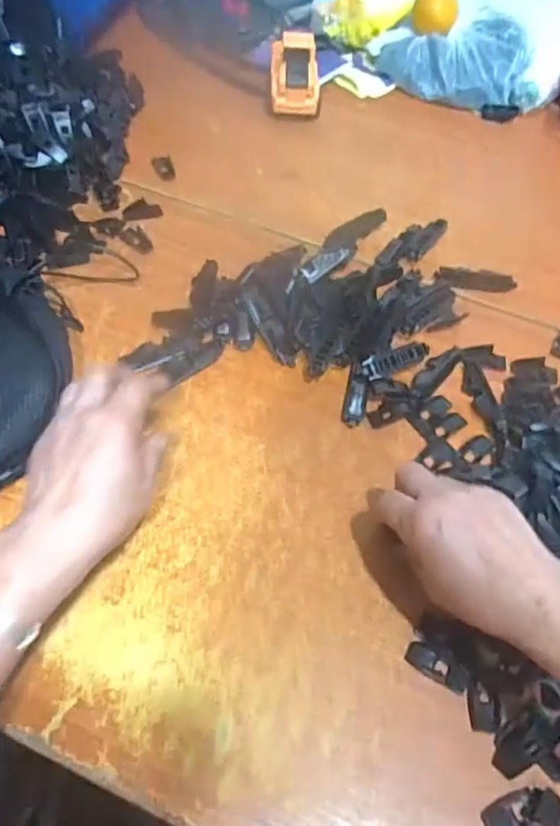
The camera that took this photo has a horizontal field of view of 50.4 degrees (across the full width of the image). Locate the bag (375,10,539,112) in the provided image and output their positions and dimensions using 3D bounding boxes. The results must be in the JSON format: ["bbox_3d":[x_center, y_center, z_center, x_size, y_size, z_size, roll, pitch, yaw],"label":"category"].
[{"bbox_3d":[0.240,-0.471,0.799,0.219,0.071,0.101,16,56,6],"label":"bag"}]

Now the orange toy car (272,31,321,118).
[{"bbox_3d":[0.018,-0.412,0.732,0.062,0.080,0.076,-1,56,-6],"label":"orange toy car"}]

